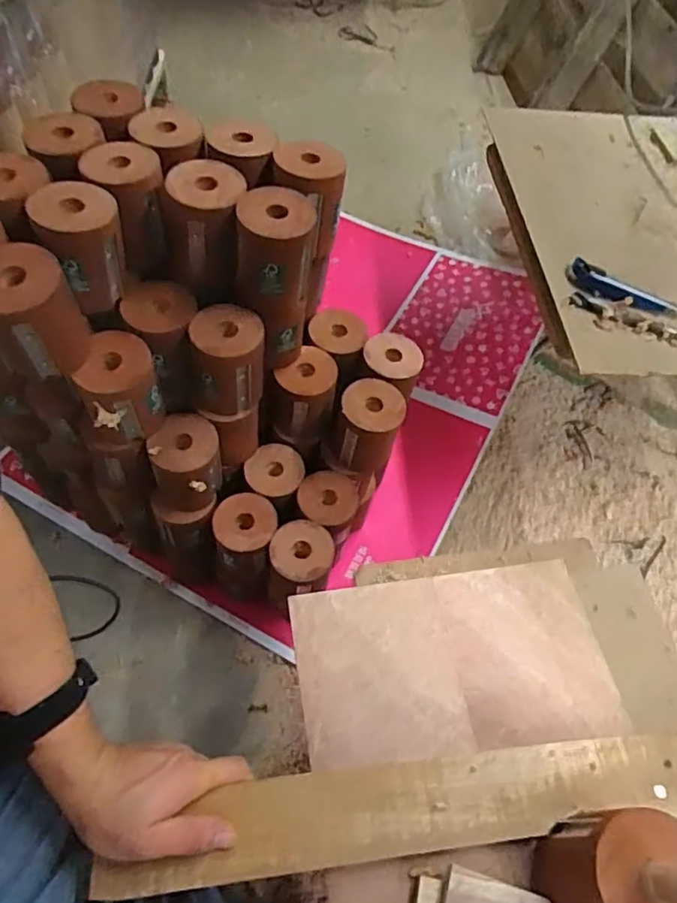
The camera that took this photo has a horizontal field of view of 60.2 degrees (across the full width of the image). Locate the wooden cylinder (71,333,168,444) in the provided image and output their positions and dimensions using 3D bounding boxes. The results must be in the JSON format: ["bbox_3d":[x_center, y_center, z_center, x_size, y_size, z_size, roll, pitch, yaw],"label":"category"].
[{"bbox_3d":[-0.233,-0.062,0.630,0.078,0.102,0.078,3,58,-4],"label":"wooden cylinder"}]

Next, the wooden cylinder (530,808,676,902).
[{"bbox_3d":[0.186,0.288,0.396,0.079,0.102,0.077,4,58,-3],"label":"wooden cylinder"}]

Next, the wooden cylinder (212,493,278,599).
[{"bbox_3d":[-0.124,0.136,0.797,0.079,0.179,0.088,6,58,-2],"label":"wooden cylinder"}]

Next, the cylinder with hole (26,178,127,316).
[{"bbox_3d":[-0.253,-0.202,0.587,0.077,0.097,0.081,-20,63,-17],"label":"cylinder with hole"}]

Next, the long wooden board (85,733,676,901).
[{"bbox_3d":[0.074,0.269,0.448,0.484,0.011,0.062,-4,59,-8],"label":"long wooden board"}]

